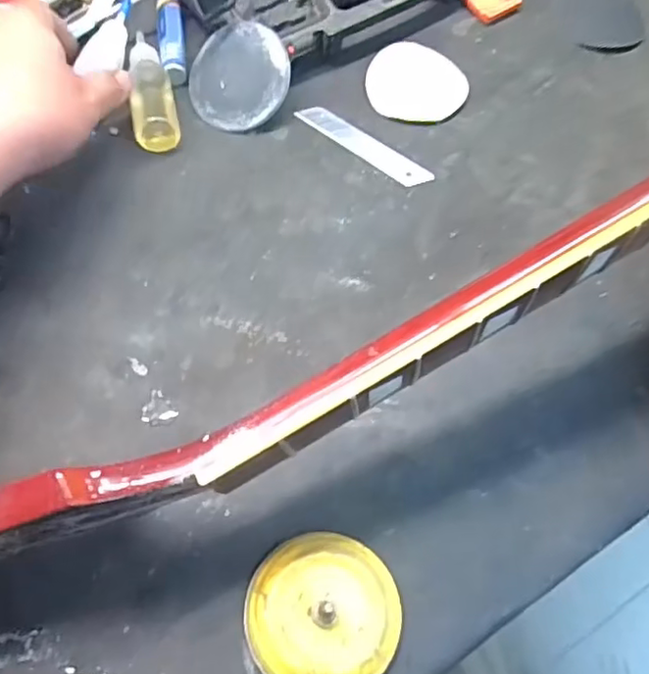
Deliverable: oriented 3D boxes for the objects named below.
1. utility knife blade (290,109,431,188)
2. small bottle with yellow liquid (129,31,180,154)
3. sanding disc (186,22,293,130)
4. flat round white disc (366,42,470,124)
[{"bbox_3d":[0.027,-0.131,0.423,0.103,0.004,0.019,37,73,16],"label":"utility knife blade"},{"bbox_3d":[-0.120,-0.170,0.425,0.028,0.023,0.096,-12,66,-8],"label":"small bottle with yellow liquid"},{"bbox_3d":[-0.059,-0.178,0.424,0.071,0.004,0.070,0,89,17],"label":"sanding disc"},{"bbox_3d":[0.067,-0.183,0.444,0.070,0.010,0.065,1,64,-2],"label":"flat round white disc"}]

